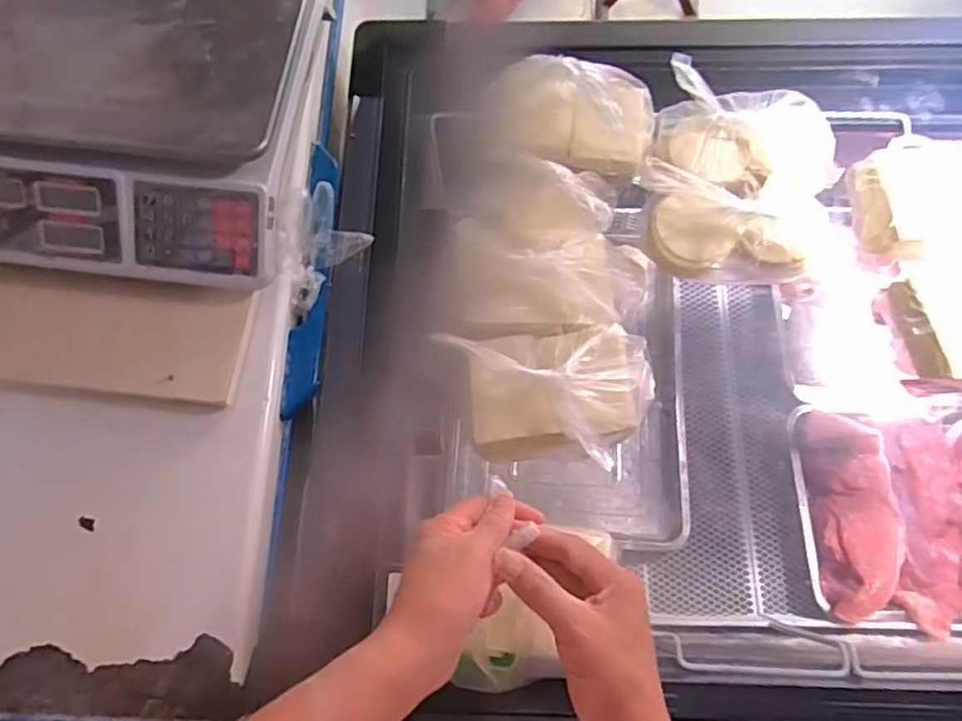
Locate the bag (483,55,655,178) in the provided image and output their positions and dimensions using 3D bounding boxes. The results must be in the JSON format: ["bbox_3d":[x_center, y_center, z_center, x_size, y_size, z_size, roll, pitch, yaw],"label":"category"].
[{"bbox_3d":[0.099,-0.265,0.679,0.169,0.092,0.096,7,72,4],"label":"bag"}]

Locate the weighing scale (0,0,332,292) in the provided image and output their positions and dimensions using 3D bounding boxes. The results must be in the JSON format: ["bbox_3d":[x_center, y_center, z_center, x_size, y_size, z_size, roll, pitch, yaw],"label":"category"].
[{"bbox_3d":[-0.344,-0.241,0.631,0.328,0.090,0.303,6,72,4],"label":"weighing scale"}]

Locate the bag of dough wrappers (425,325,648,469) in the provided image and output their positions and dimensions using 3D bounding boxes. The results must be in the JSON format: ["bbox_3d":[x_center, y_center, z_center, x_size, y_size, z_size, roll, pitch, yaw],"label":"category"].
[{"bbox_3d":[0.068,0.032,0.604,0.189,0.057,0.128,-4,71,1],"label":"bag of dough wrappers"}]

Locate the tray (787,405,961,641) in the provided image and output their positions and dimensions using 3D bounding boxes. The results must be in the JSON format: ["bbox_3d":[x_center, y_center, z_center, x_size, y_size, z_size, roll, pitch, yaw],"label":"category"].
[{"bbox_3d":[0.627,0.203,0.880,0.378,0.053,0.296,1,71,2],"label":"tray"}]

